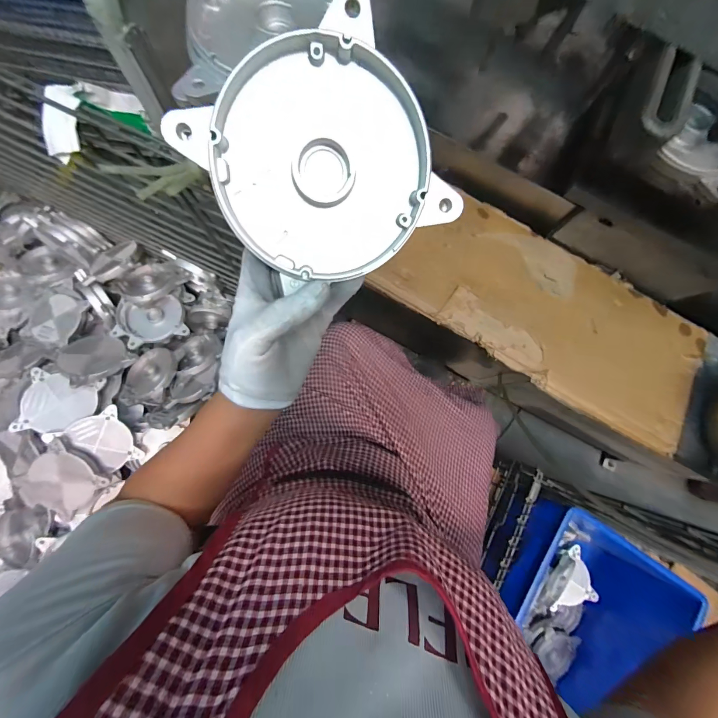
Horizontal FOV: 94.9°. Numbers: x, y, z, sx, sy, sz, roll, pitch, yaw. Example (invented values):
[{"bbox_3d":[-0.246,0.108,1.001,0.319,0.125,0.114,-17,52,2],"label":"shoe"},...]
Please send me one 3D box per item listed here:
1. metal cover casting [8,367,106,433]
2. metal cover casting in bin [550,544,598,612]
[{"bbox_3d":[-0.692,0.101,0.760,0.138,0.025,0.134,12,75,-23],"label":"metal cover casting"},{"bbox_3d":[0.680,0.702,1.022,0.120,0.040,0.198,32,81,1],"label":"metal cover casting in bin"}]

